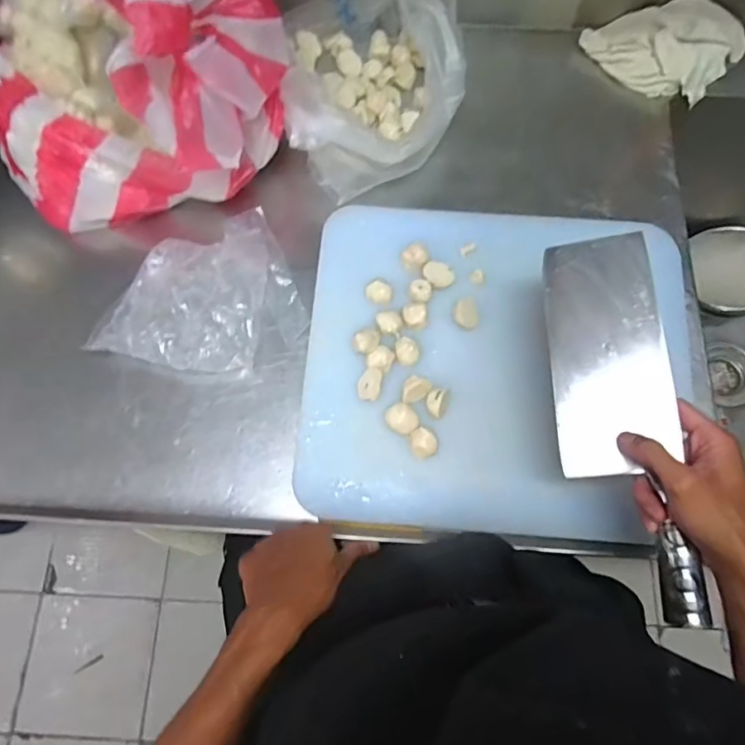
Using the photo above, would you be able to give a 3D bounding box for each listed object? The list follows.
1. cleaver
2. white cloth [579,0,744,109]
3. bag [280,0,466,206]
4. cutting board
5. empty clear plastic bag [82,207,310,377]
[{"bbox_3d":[0.208,0.039,0.428,0.094,0.029,0.314,-12,78,20],"label":"cleaver"},{"bbox_3d":[0.371,-0.422,0.641,0.172,0.059,0.120,34,76,11],"label":"white cloth"},{"bbox_3d":[0.001,-0.354,0.604,0.200,0.104,0.275,-4,73,0],"label":"bag"},{"bbox_3d":[0.130,-0.012,0.522,0.392,0.028,0.338,4,77,0],"label":"cutting board"},{"bbox_3d":[-0.193,-0.078,0.553,0.212,0.051,0.172,-23,74,-6],"label":"empty clear plastic bag"}]

